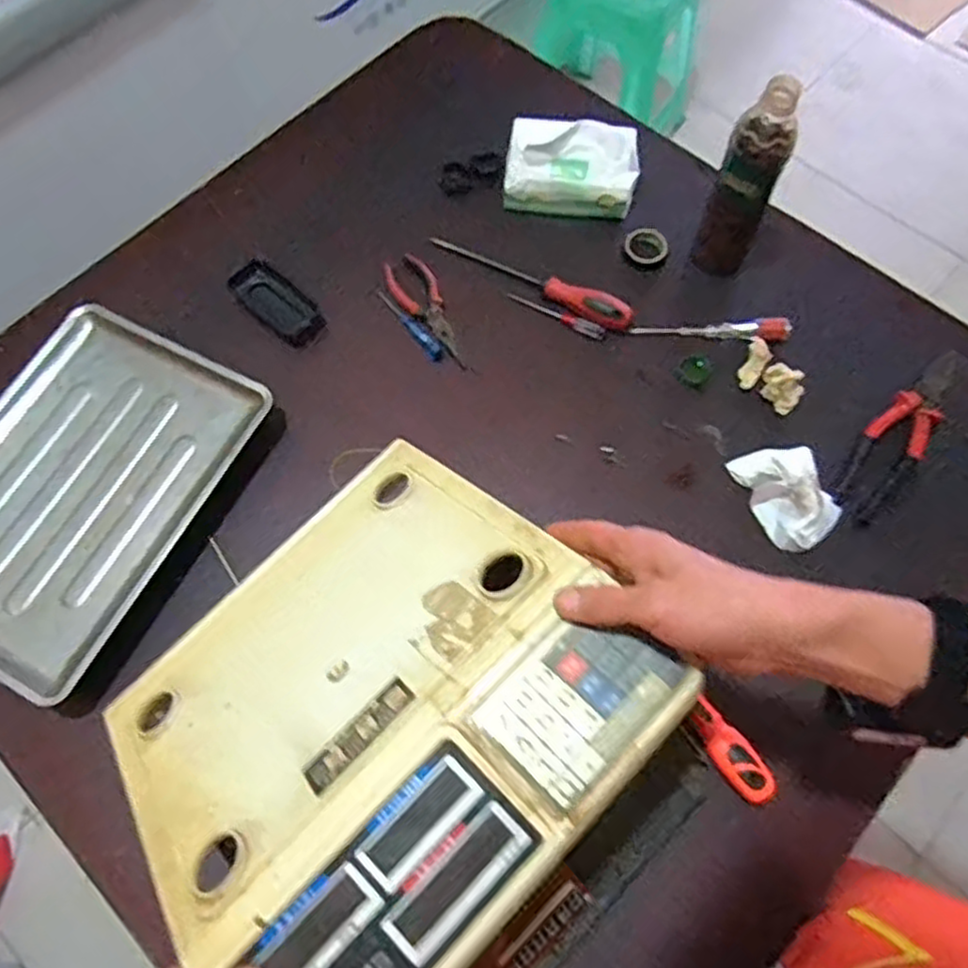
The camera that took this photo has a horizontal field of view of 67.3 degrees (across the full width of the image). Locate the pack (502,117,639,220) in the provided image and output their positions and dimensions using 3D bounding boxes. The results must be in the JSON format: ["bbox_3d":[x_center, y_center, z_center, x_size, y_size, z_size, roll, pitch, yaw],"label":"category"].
[{"bbox_3d":[0.099,-0.363,0.822,0.148,0.068,0.089,4,68,3],"label":"pack"}]

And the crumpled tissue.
[{"bbox_3d":[0.294,0.008,0.694,0.075,0.023,0.104,-21,69,-7],"label":"crumpled tissue"}]

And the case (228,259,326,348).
[{"bbox_3d":[-0.225,-0.200,0.790,0.114,0.019,0.055,39,74,15],"label":"case"}]

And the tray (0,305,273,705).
[{"bbox_3d":[-0.392,0.003,0.695,0.255,0.041,0.334,26,71,11],"label":"tray"}]

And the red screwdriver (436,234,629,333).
[{"bbox_3d":[0.052,-0.230,0.791,0.242,0.027,0.026,32,72,13],"label":"red screwdriver"}]

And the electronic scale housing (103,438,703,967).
[{"bbox_3d":[-0.076,0.152,0.505,0.321,0.090,0.328,-44,43,-13],"label":"electronic scale housing"}]

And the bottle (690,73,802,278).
[{"bbox_3d":[0.254,-0.290,0.711,0.057,0.192,0.048,19,69,9],"label":"bottle"}]

